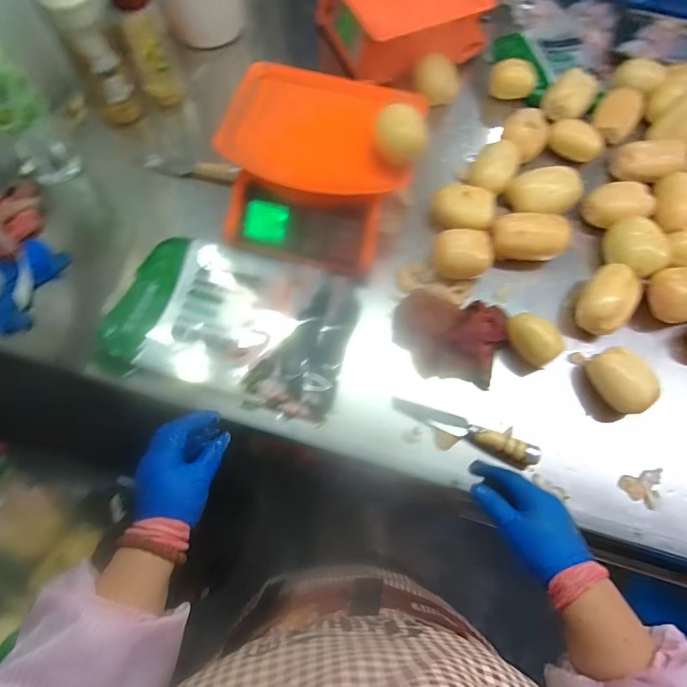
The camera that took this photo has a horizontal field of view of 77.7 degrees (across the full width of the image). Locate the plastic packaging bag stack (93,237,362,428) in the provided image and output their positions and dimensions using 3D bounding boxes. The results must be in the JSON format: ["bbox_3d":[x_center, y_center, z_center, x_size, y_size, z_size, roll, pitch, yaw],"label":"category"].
[{"bbox_3d":[-0.162,-0.034,0.631,0.344,0.036,0.232,15,69,5],"label":"plastic packaging bag stack"}]

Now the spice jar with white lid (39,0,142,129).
[{"bbox_3d":[-0.400,-0.468,0.700,0.074,0.209,0.078,0,69,-1],"label":"spice jar with white lid"}]

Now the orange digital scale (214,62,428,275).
[{"bbox_3d":[-0.040,-0.277,0.657,0.287,0.140,0.278,14,69,4],"label":"orange digital scale"}]

